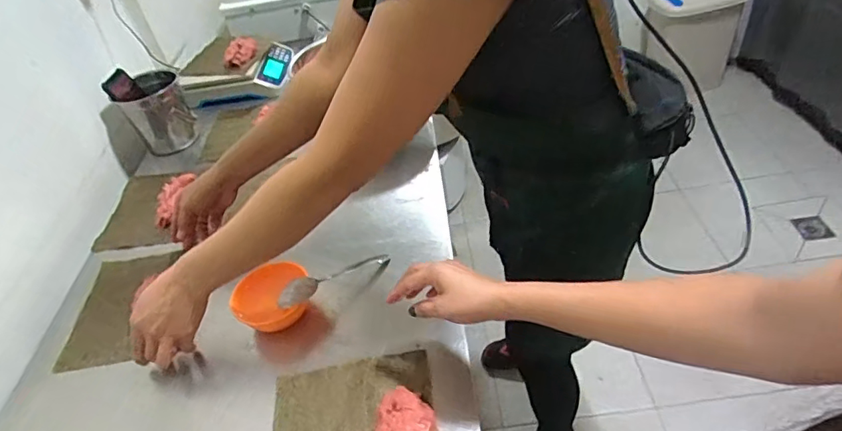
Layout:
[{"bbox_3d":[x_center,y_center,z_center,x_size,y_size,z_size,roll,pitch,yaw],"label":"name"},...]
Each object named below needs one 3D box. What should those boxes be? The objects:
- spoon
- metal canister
[{"bbox_3d":[-0.120,0.084,0.733,0.168,0.021,0.033,-21,41,-35],"label":"spoon"},{"bbox_3d":[-0.548,-0.216,1.089,0.126,0.150,0.115,-28,44,-18],"label":"metal canister"}]

